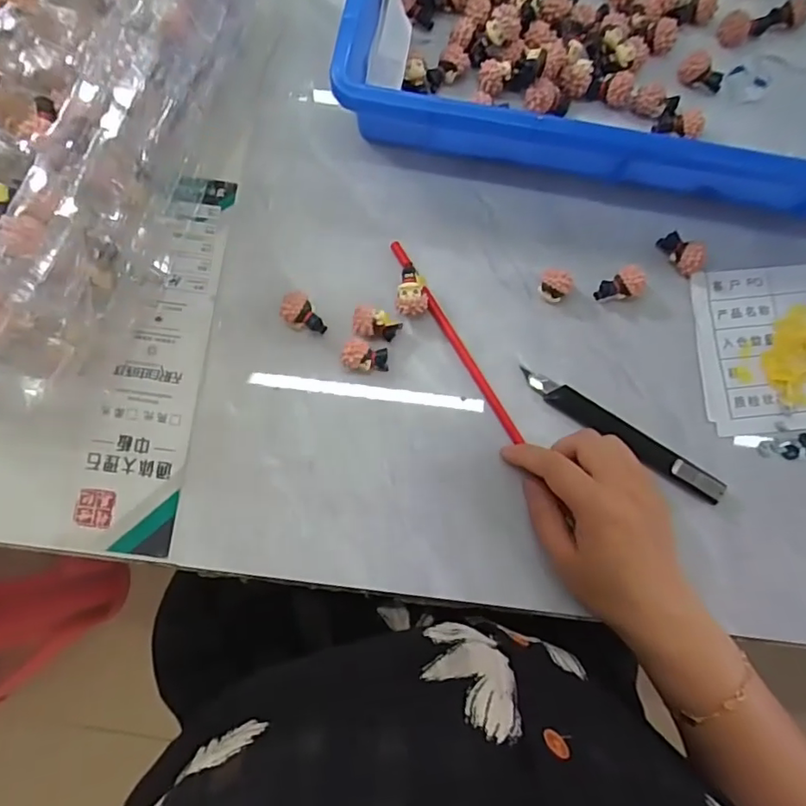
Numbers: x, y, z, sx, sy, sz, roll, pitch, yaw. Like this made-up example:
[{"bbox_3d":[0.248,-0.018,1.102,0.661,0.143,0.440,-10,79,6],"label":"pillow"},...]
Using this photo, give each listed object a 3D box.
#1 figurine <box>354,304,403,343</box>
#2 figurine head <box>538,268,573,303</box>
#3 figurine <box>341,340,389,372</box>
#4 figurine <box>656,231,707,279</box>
[{"bbox_3d":[-0.017,-0.047,0.364,0.029,0.023,0.019,19,81,-1],"label":"figurine"},{"bbox_3d":[0.097,-0.076,0.368,0.016,0.018,0.019,-37,86,-9],"label":"figurine head"},{"bbox_3d":[-0.024,-0.029,0.359,0.028,0.020,0.017,4,81,-4],"label":"figurine"},{"bbox_3d":[0.183,-0.098,0.371,0.017,0.021,0.031,-28,85,-8],"label":"figurine"}]

